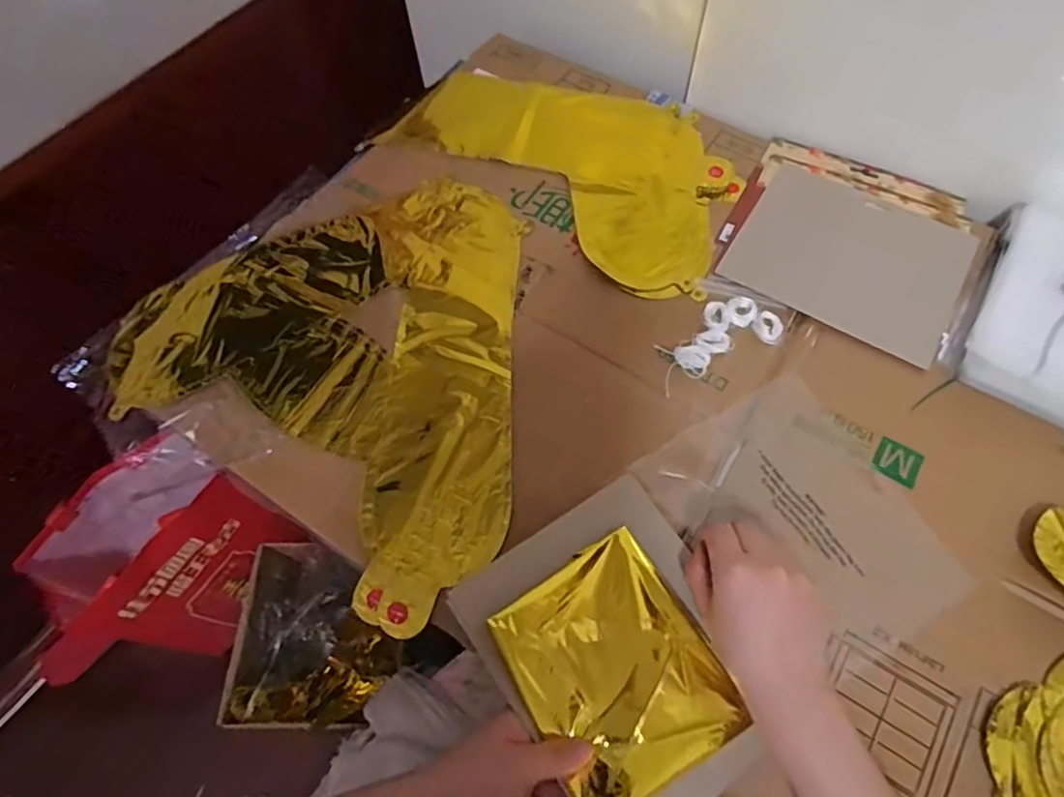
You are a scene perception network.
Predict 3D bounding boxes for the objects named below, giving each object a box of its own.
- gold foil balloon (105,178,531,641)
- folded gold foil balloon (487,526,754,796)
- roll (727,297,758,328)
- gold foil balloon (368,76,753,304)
[{"bbox_3d":[-0.150,-0.056,0.527,0.383,0.008,0.354,27,69,15],"label":"gold foil balloon"},{"bbox_3d":[0.055,0.176,0.393,0.122,0.023,0.141,-30,67,-10],"label":"folded gold foil balloon"},{"bbox_3d":[0.182,-0.075,0.522,0.025,0.007,0.027,-1,65,3],"label":"roll"},{"bbox_3d":[0.042,-0.252,0.616,0.363,0.015,0.216,32,71,16],"label":"gold foil balloon"}]

